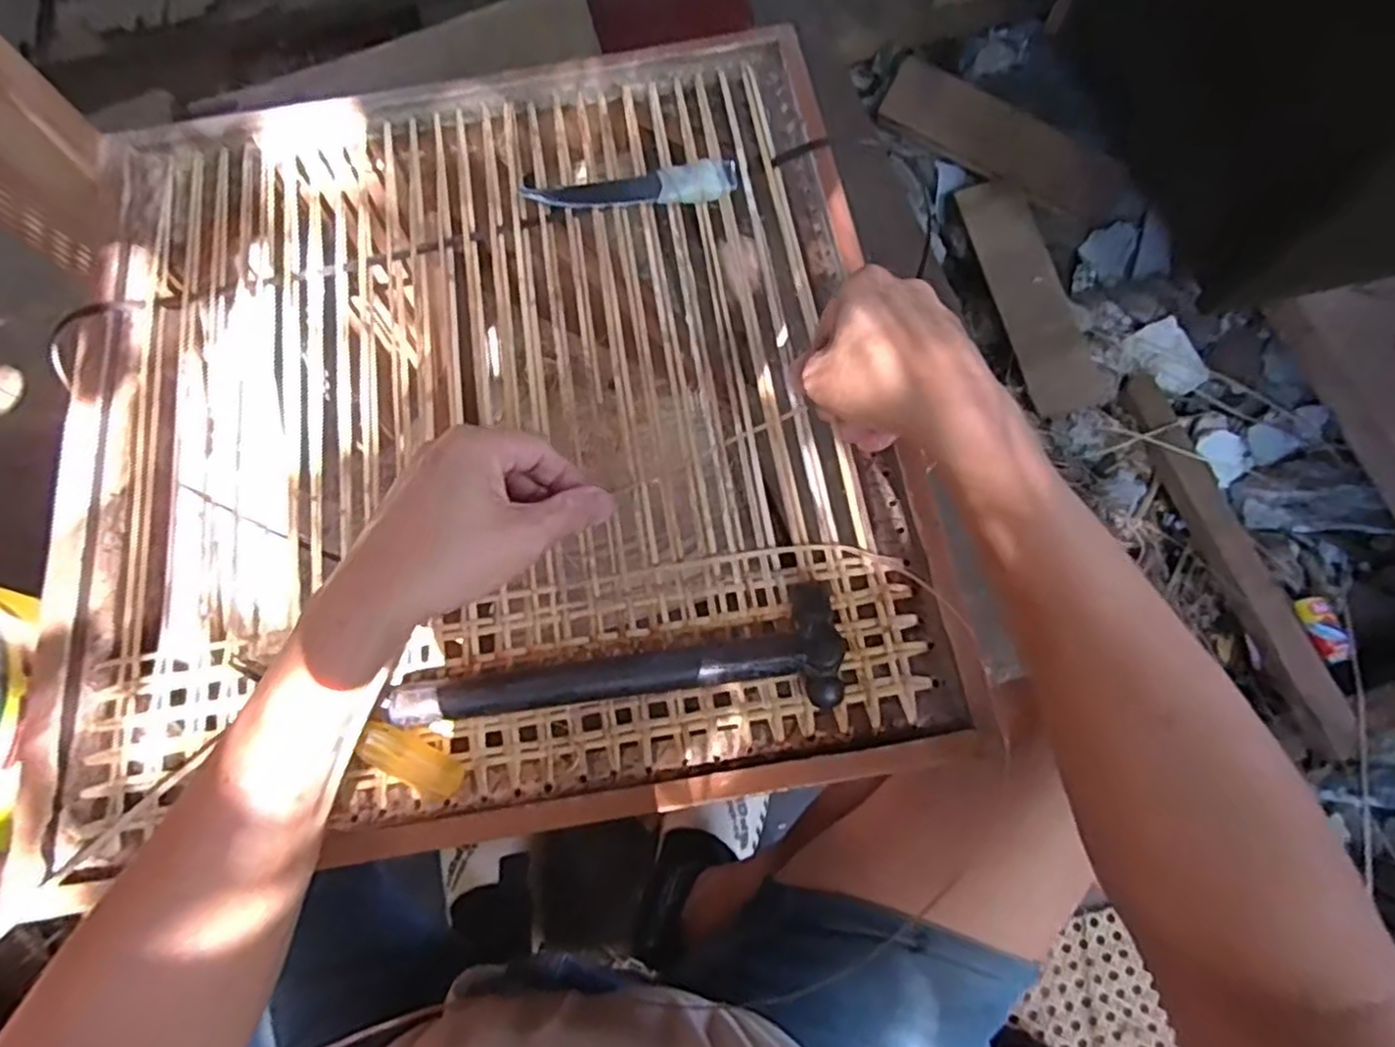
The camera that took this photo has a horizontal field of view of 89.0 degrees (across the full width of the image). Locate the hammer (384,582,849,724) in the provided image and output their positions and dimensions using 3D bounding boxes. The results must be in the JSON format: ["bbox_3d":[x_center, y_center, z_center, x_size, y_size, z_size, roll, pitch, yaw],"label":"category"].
[{"bbox_3d":[-0.039,0.074,0.350,0.217,0.022,0.055,-9,72,0],"label":"hammer"}]

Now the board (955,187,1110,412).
[{"bbox_3d":[0.506,-0.354,1.071,0.122,0.016,0.394,-13,73,-3],"label":"board"}]

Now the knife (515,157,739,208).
[{"bbox_3d":[-0.043,-0.214,0.446,0.133,0.016,0.028,2,73,3],"label":"knife"}]

